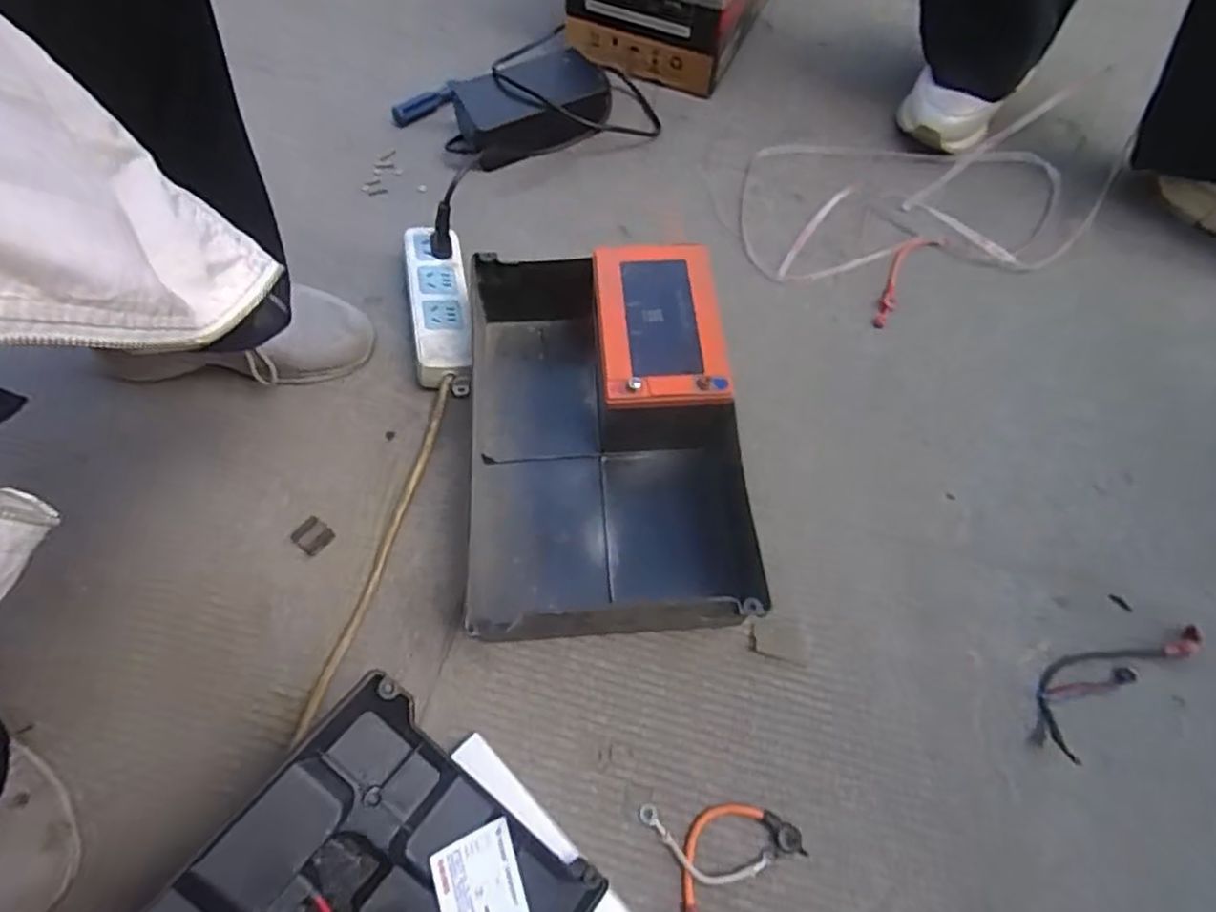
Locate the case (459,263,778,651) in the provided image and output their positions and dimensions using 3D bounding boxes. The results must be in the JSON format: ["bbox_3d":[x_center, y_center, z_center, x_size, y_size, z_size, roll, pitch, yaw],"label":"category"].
[{"bbox_3d":[-0.006,-0.016,0.548,0.225,0.084,0.311,-6,63,-5],"label":"case"}]

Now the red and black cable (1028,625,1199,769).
[{"bbox_3d":[0.382,0.166,0.509,0.167,0.012,0.051,-30,68,-16],"label":"red and black cable"}]

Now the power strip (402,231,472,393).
[{"bbox_3d":[-0.161,-0.142,0.634,0.057,0.043,0.177,-10,64,-7],"label":"power strip"}]

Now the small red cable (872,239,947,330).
[{"bbox_3d":[0.301,-0.187,0.687,0.035,0.006,0.146,35,67,15],"label":"small red cable"}]

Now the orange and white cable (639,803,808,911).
[{"bbox_3d":[0.084,0.271,0.451,0.094,0.008,0.095,-19,65,-11],"label":"orange and white cable"}]

